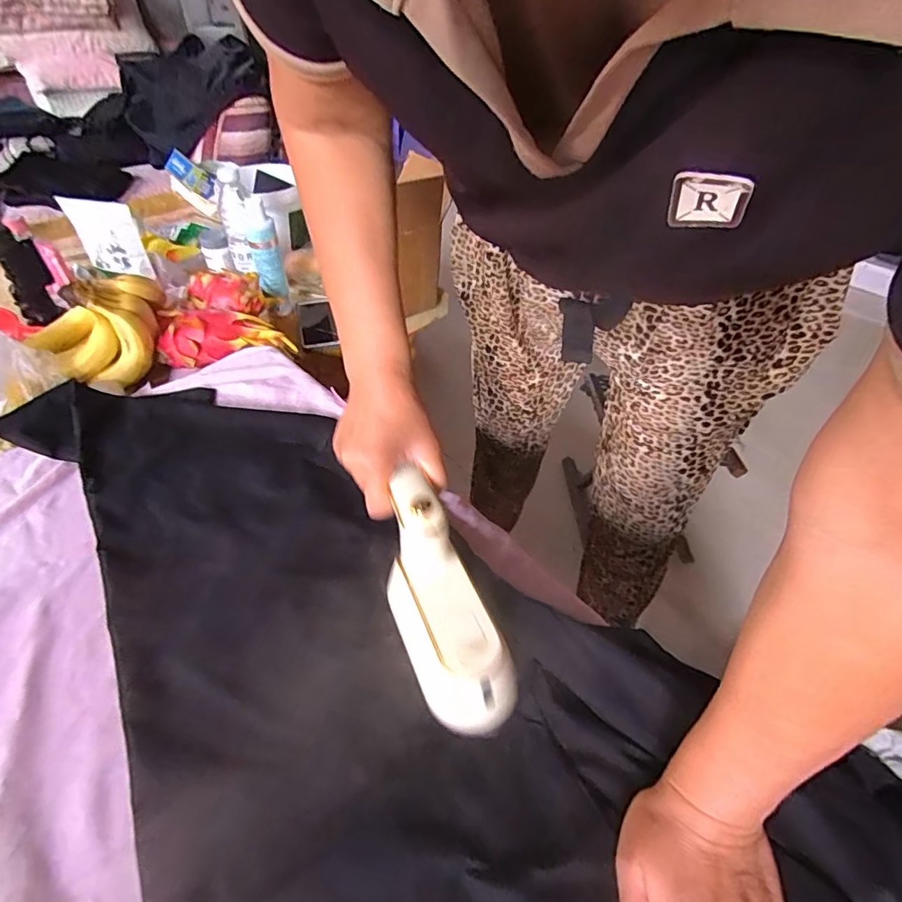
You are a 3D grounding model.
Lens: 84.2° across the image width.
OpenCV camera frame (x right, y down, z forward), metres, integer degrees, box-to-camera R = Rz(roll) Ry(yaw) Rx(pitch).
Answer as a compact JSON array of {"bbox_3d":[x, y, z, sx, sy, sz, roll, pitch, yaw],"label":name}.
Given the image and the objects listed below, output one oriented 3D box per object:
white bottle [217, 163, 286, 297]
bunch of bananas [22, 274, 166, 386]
[{"bbox_3d":[-0.329,-0.354,0.825,0.063,0.162,0.091,-26,51,-24],"label":"white bottle"},{"bbox_3d":[-0.508,-0.179,0.720,0.175,0.111,0.127,-21,48,-16],"label":"bunch of bananas"}]

